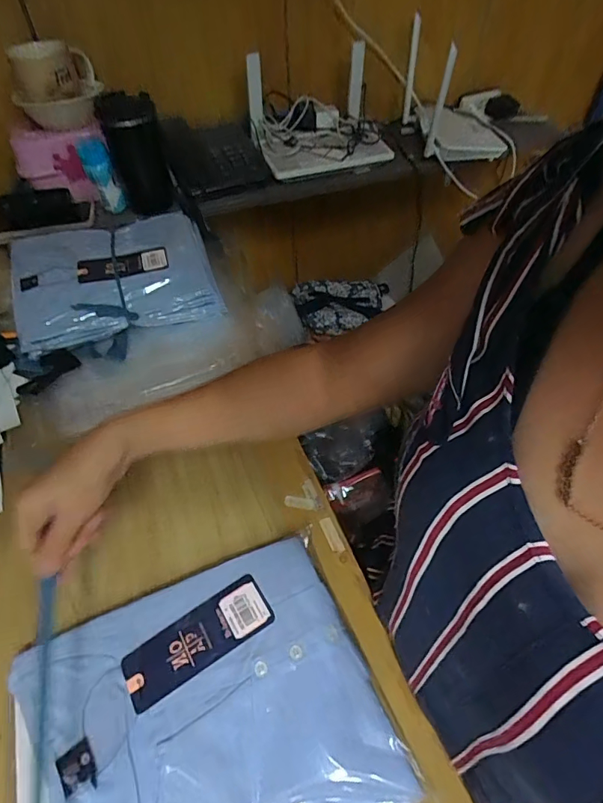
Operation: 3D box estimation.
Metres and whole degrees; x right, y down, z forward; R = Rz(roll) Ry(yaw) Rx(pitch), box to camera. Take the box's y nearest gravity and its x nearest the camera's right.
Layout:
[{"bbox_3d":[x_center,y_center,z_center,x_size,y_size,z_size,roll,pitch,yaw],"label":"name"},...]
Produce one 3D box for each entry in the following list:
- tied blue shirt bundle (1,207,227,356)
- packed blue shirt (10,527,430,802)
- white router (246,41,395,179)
[{"bbox_3d":[-0.263,-0.171,0.646,0.267,0.074,0.227,-17,50,-12],"label":"tied blue shirt bundle"},{"bbox_3d":[-0.075,0.237,0.332,0.255,0.027,0.206,-21,51,-15],"label":"packed blue shirt"},{"bbox_3d":[0.038,-0.507,0.787,0.232,0.140,0.143,-15,50,-11],"label":"white router"}]

